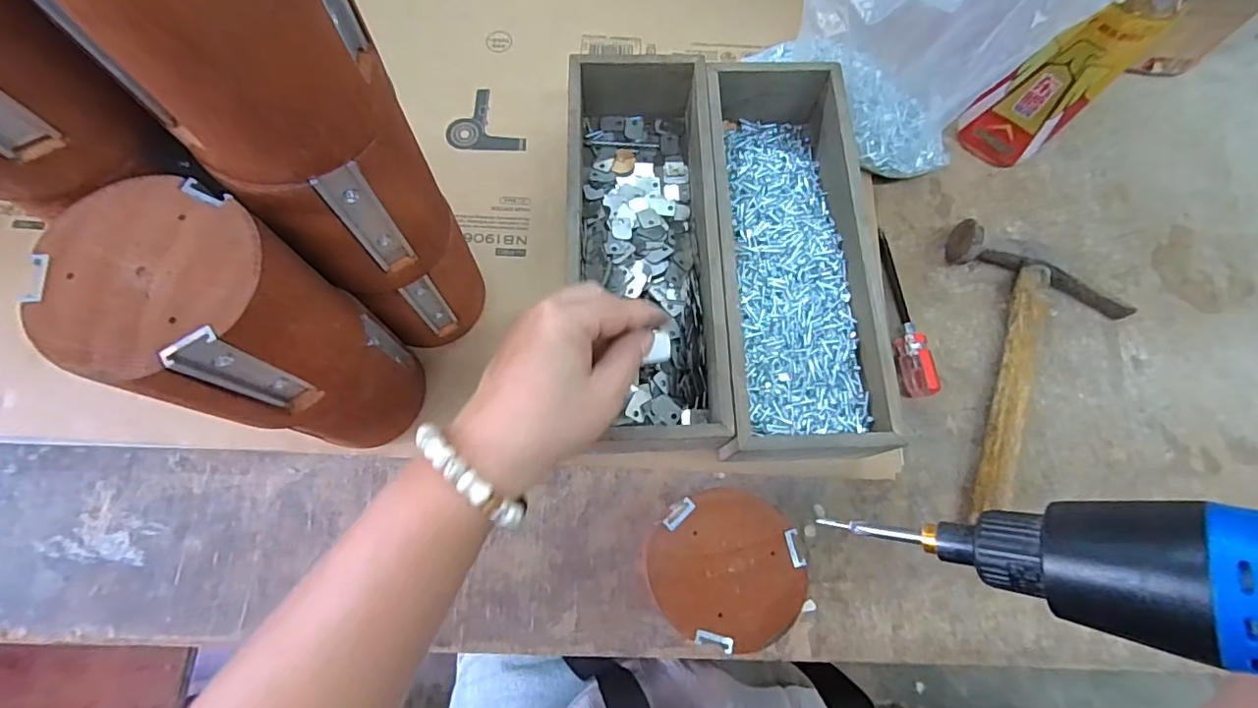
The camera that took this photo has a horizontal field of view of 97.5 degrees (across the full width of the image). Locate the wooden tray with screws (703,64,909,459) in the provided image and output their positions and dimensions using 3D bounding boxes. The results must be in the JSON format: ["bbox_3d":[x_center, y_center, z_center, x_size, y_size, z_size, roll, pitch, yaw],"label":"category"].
[{"bbox_3d":[0.112,-0.073,0.396,0.111,0.074,0.298,2,74,-2],"label":"wooden tray with screws"}]

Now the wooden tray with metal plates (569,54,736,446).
[{"bbox_3d":[0.009,-0.081,0.395,0.097,0.070,0.294,-1,74,-2],"label":"wooden tray with metal plates"}]

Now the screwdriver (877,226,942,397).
[{"bbox_3d":[0.203,-0.033,0.415,0.021,0.023,0.132,-6,74,-4],"label":"screwdriver"}]

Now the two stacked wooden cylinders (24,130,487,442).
[{"bbox_3d":[-0.171,-0.003,0.273,0.079,0.169,0.077,22,74,4],"label":"two stacked wooden cylinders"}]

